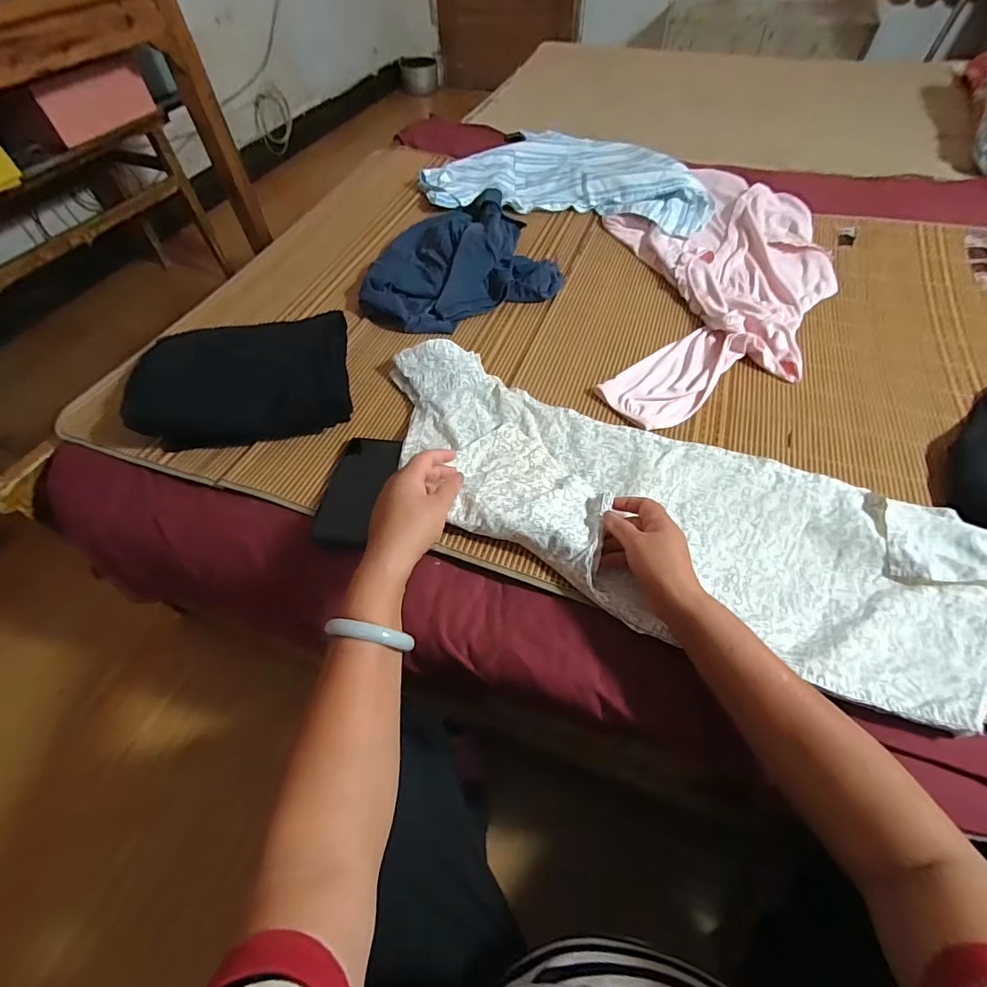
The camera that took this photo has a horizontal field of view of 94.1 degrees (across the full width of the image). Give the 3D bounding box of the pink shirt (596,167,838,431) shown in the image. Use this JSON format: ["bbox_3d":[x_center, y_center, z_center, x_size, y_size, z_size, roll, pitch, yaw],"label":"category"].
[{"bbox_3d":[0.410,-0.390,0.818,0.404,0.035,0.765,7,56,7],"label":"pink shirt"}]

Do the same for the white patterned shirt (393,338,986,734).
[{"bbox_3d":[0.177,0.006,0.535,0.722,0.044,0.282,23,59,14],"label":"white patterned shirt"}]

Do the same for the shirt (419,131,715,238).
[{"bbox_3d":[0.174,-0.710,1.021,0.596,0.055,0.381,10,56,9],"label":"shirt"}]

